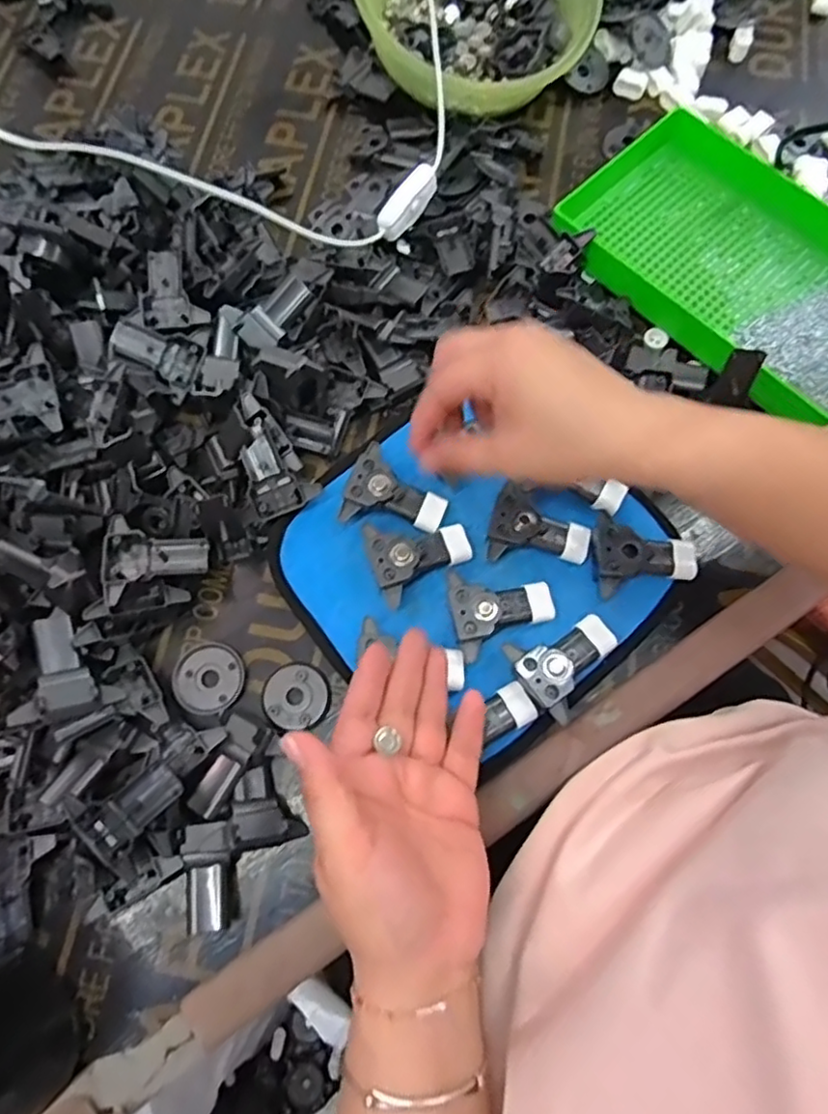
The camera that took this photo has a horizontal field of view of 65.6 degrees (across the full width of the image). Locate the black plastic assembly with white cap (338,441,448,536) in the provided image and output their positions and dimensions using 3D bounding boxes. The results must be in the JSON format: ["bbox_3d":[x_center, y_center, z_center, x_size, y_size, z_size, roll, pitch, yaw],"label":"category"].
[{"bbox_3d":[-0.012,-0.038,0.423,0.064,0.020,0.052,26,75,8],"label":"black plastic assembly with white cap"}]

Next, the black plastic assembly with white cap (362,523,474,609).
[{"bbox_3d":[0.004,-0.004,0.413,0.066,0.020,0.052,-23,74,-7],"label":"black plastic assembly with white cap"}]

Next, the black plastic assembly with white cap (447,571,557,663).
[{"bbox_3d":[0.056,0.032,0.400,0.064,0.020,0.052,-11,73,-3],"label":"black plastic assembly with white cap"}]

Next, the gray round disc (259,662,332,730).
[{"bbox_3d":[-0.074,0.085,0.398,0.042,0.005,0.039,0,72,1],"label":"gray round disc"}]

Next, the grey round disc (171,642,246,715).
[{"bbox_3d":[-0.128,0.076,0.400,0.042,0.007,0.043,0,72,1],"label":"grey round disc"}]

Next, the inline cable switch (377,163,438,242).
[{"bbox_3d":[-0.004,-0.258,0.468,0.020,0.015,0.057,39,92,12],"label":"inline cable switch"}]

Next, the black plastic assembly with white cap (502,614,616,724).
[{"bbox_3d":[0.091,0.059,0.392,0.066,0.018,0.053,-42,77,-11],"label":"black plastic assembly with white cap"}]

